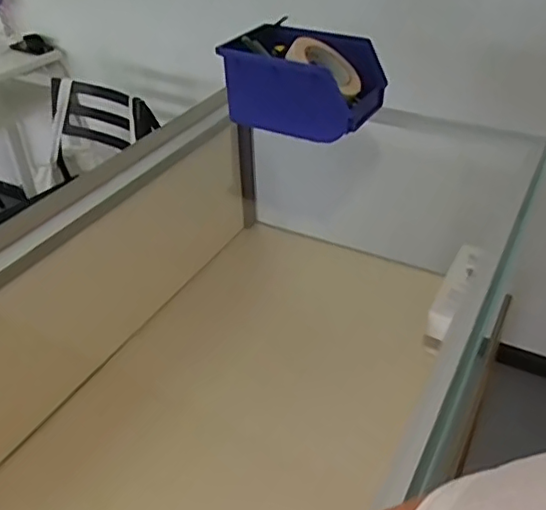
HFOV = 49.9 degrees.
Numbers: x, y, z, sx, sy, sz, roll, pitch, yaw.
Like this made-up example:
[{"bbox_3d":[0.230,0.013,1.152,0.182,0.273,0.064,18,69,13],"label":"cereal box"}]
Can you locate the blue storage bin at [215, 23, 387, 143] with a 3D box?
[{"bbox_3d":[0.045,-0.250,0.855,0.204,0.112,0.141,17,40,24],"label":"blue storage bin"}]

